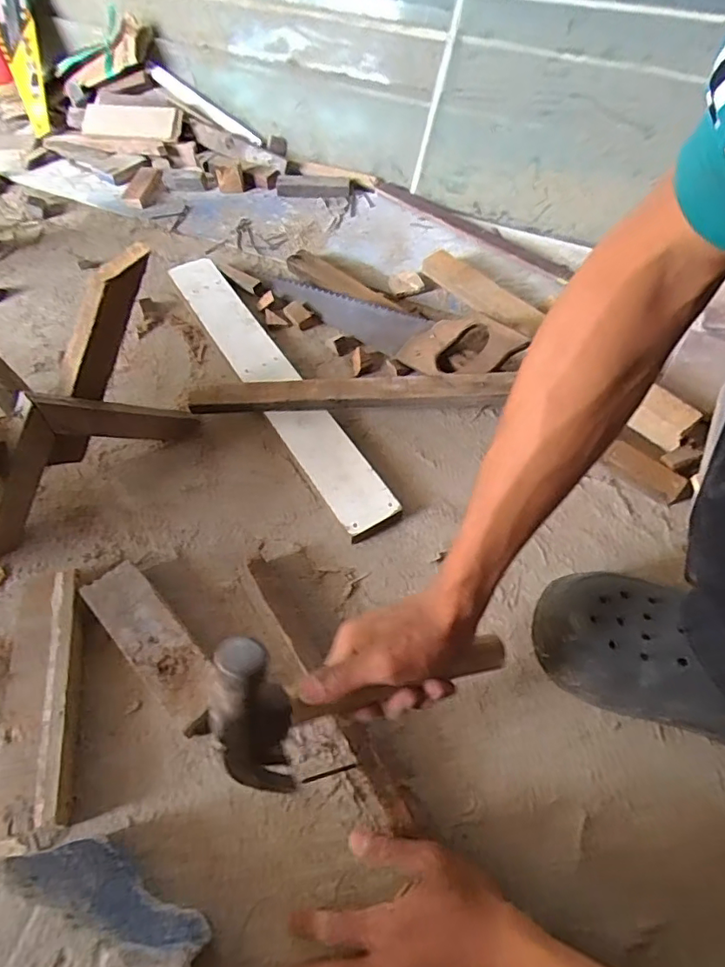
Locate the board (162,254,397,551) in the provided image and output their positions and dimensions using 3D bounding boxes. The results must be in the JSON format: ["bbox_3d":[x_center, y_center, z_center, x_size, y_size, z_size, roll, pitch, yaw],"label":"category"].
[{"bbox_3d":[-0.115,-0.133,0.675,0.065,0.026,0.493,-28,62,-17],"label":"board"}]

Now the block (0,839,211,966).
[{"bbox_3d":[-0.178,0.306,0.363,0.120,0.076,0.125,-17,59,-11],"label":"block"}]

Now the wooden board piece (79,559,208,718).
[{"bbox_3d":[-0.190,0.144,0.494,0.052,0.035,0.162,-40,66,-22],"label":"wooden board piece"}]

